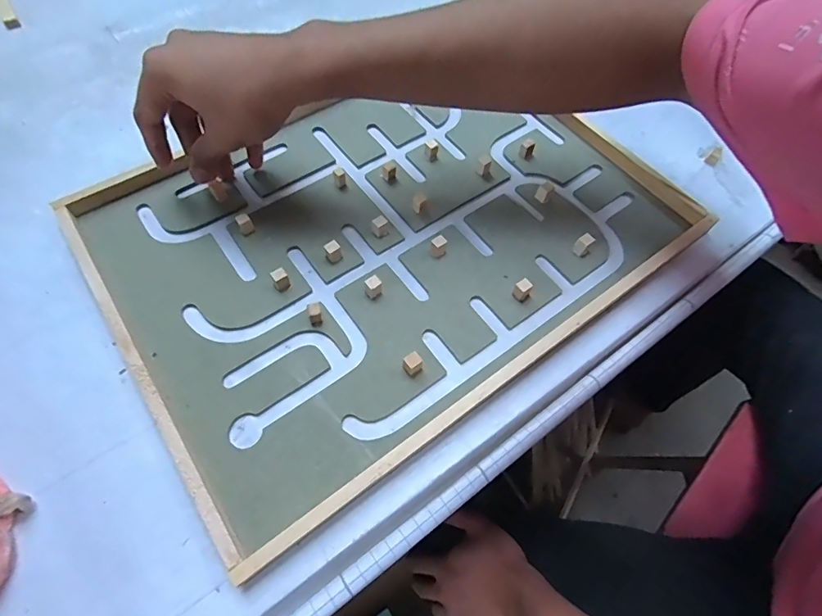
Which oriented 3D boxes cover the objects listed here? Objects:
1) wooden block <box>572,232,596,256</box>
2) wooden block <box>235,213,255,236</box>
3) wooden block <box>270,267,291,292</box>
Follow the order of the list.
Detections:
[{"bbox_3d":[0.128,-0.047,0.340,0.010,0.016,0.010,-33,68,-17],"label":"wooden block"},{"bbox_3d":[-0.123,-0.062,0.340,0.010,0.015,0.009,-26,66,-15],"label":"wooden block"},{"bbox_3d":[-0.090,-0.020,0.319,0.010,0.016,0.009,-27,66,-15],"label":"wooden block"}]

